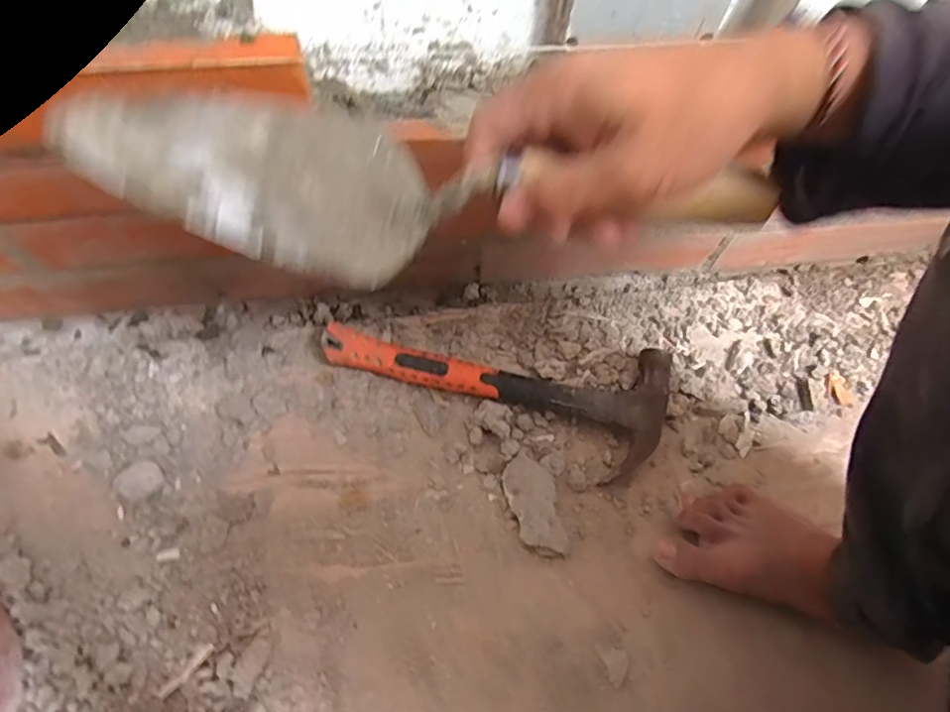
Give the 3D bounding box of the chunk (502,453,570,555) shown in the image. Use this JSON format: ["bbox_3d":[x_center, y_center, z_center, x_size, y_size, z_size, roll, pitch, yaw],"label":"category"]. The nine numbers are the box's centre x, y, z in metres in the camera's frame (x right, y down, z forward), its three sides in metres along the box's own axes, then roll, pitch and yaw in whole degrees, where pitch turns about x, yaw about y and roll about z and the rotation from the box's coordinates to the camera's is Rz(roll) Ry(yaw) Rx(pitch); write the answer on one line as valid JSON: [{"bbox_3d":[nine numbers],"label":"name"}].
[{"bbox_3d":[0.050,0.125,0.481,0.039,0.019,0.084,-13,68,-7],"label":"chunk"}]

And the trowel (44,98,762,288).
[{"bbox_3d":[-0.017,-0.080,0.270,0.303,0.046,0.080,3,67,-8],"label":"trowel"}]

